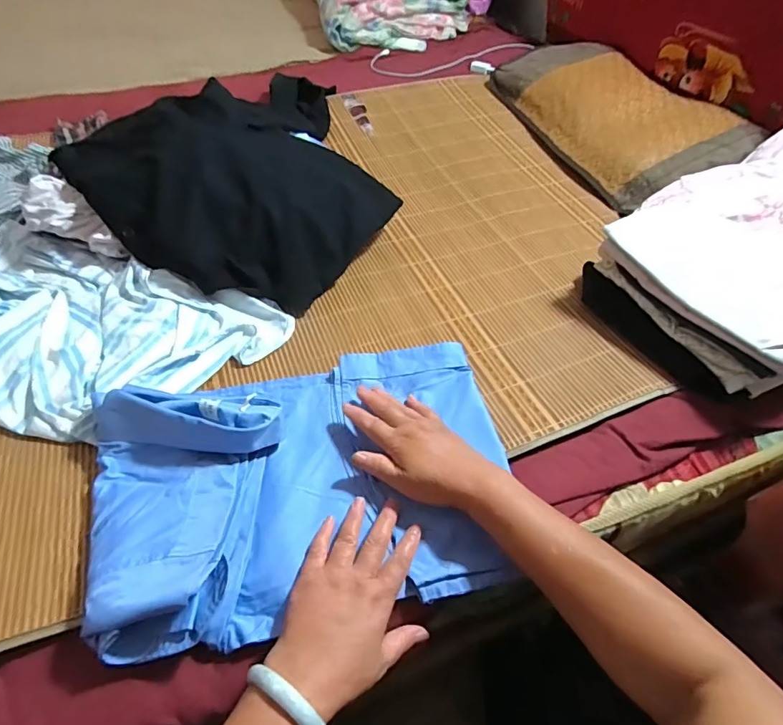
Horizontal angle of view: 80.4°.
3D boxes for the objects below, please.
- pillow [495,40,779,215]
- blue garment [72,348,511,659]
[{"bbox_3d":[0.485,-0.541,1.017,0.314,0.115,0.557,-12,52,-12],"label":"pillow"},{"bbox_3d":[-0.079,0.106,0.474,0.409,0.059,0.277,-8,53,-11],"label":"blue garment"}]

